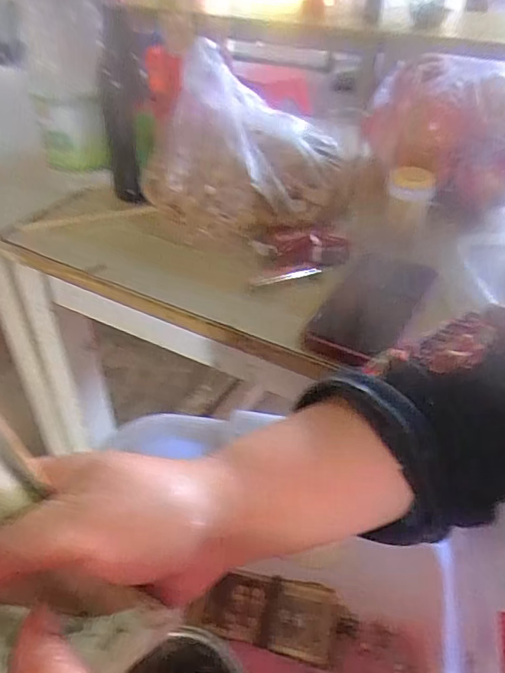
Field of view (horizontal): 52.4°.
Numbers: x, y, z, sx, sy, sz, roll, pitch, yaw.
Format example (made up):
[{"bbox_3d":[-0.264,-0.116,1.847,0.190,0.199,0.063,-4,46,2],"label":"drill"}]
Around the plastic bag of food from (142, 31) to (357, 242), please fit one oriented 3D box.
[{"bbox_3d":[0.003,-0.213,0.573,0.234,0.149,0.142,-15,41,-17],"label":"plastic bag of food"}]

